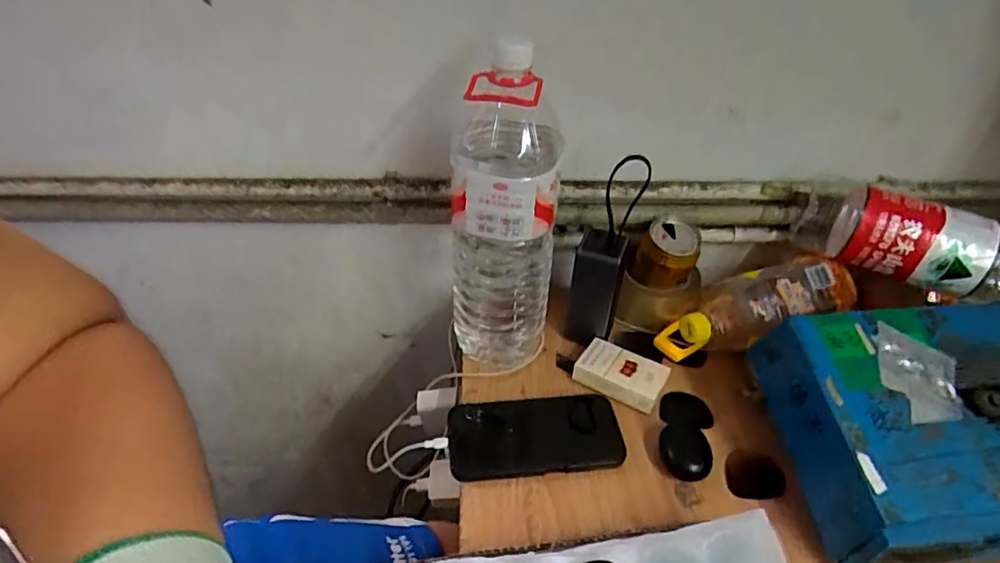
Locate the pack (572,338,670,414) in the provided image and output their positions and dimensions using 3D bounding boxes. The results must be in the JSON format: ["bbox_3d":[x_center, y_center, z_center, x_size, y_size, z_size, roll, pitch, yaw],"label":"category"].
[{"bbox_3d":[0.129,0.097,0.611,0.087,0.025,0.055,21,41,23],"label":"pack"}]

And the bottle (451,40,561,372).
[{"bbox_3d":[0.003,-0.048,0.561,0.098,0.313,0.086,7,38,6],"label":"bottle"}]

